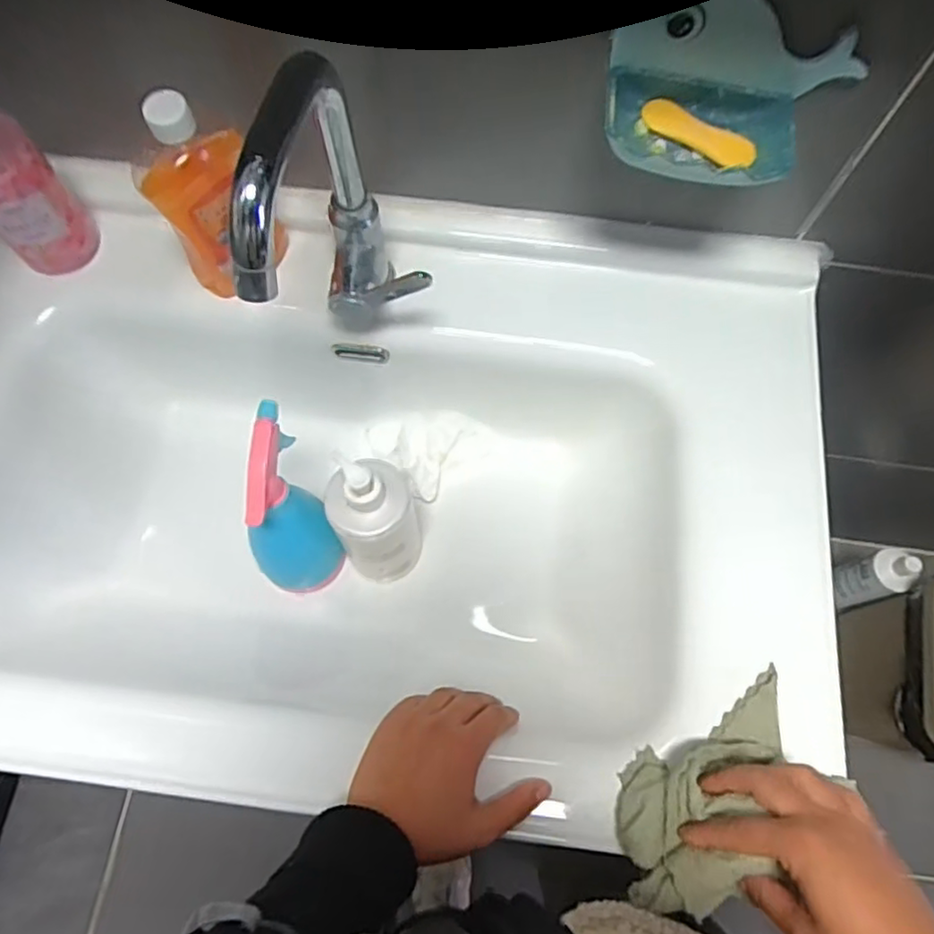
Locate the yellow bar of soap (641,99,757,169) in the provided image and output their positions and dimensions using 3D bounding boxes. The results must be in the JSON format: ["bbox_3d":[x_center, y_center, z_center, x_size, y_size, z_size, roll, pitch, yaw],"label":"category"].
[{"bbox_3d":[0.158,-0.227,0.435,0.080,0.009,0.024,29,71,9],"label":"yellow bar of soap"}]

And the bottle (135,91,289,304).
[{"bbox_3d":[-0.199,-0.200,0.497,0.076,0.171,0.053,-30,73,-12],"label":"bottle"}]

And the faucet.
[{"bbox_3d":[-0.092,-0.146,0.448,0.066,0.236,0.172,20,70,6],"label":"faucet"}]

